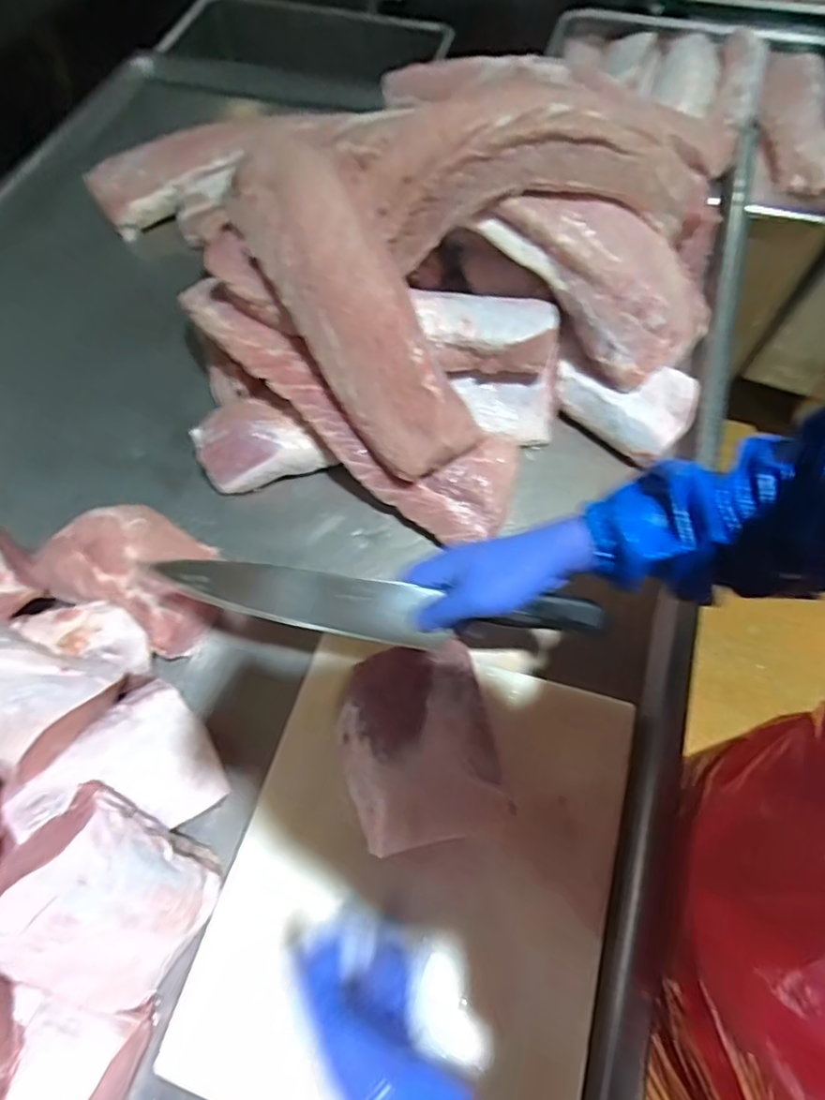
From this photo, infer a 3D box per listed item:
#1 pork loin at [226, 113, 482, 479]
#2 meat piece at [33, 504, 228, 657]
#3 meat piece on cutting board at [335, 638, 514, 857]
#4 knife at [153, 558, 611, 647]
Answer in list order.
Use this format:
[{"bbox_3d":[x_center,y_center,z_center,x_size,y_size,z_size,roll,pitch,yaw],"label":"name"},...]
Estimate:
[{"bbox_3d":[-0.068,-0.260,0.571,0.109,0.091,0.389,-28,86,-11],"label":"pork loin"},{"bbox_3d":[-0.281,0.024,0.602,0.191,0.063,0.126,23,67,14],"label":"meat piece"},{"bbox_3d":[0.003,0.165,0.499,0.126,0.060,0.158,-13,63,-3],"label":"meat piece on cutting board"},{"bbox_3d":[-0.024,0.046,0.464,0.343,0.028,0.044,6,64,-1],"label":"knife"}]

